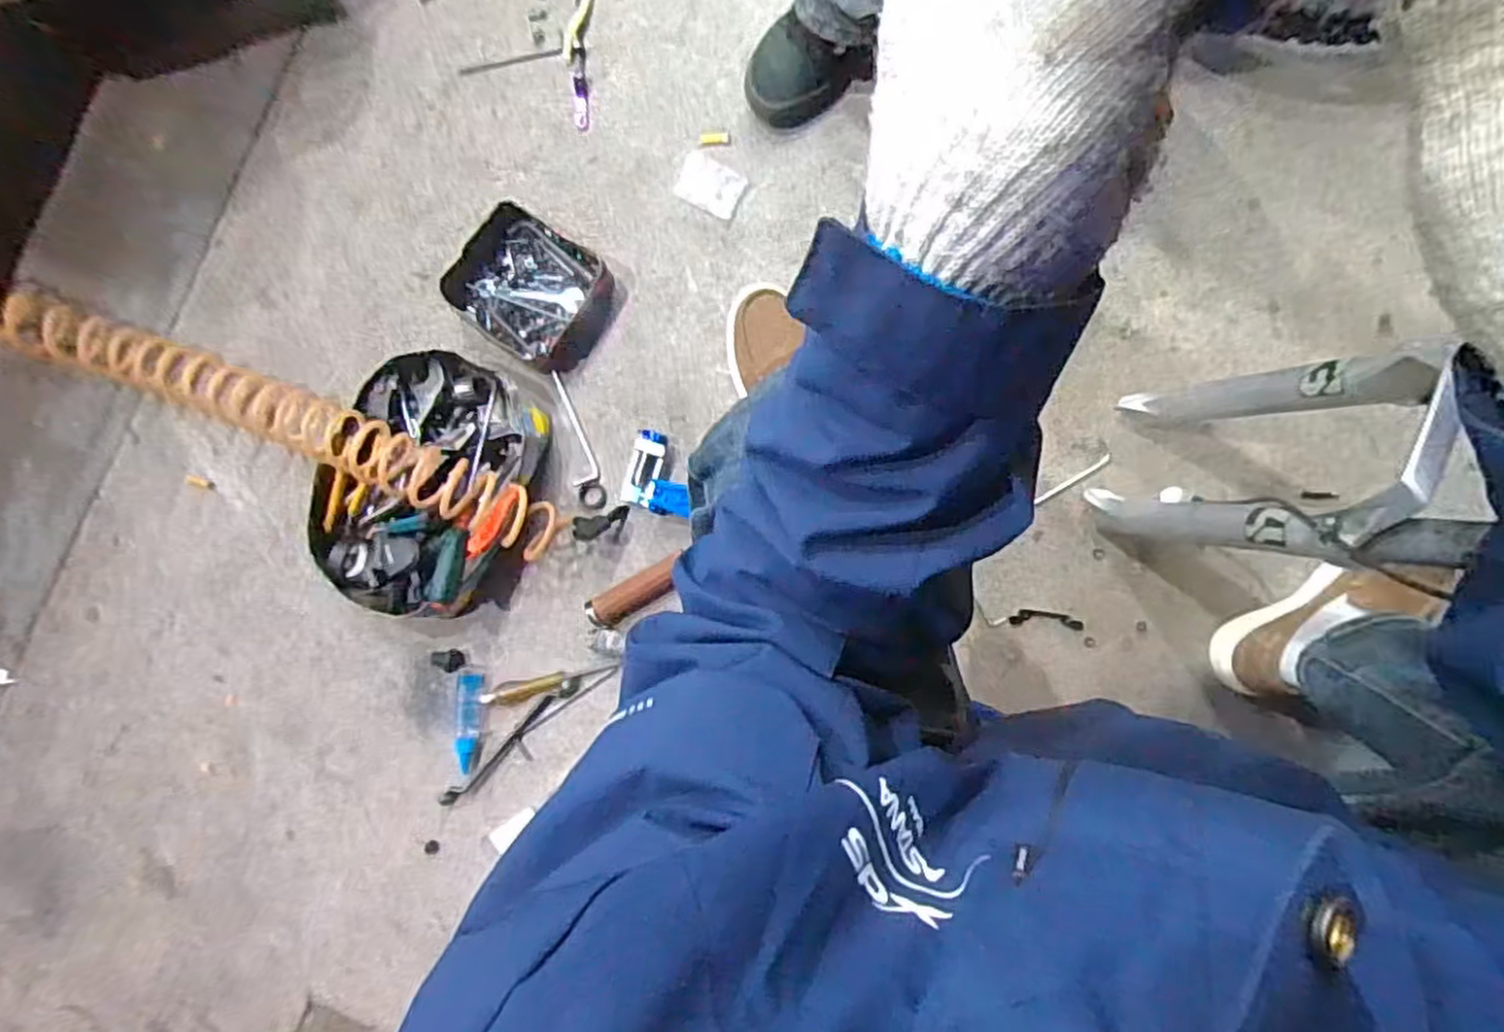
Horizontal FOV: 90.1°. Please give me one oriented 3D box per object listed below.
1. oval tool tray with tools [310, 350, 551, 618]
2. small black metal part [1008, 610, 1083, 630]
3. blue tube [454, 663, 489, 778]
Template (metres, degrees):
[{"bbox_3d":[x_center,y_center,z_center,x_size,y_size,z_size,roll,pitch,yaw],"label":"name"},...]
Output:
[{"bbox_3d":[-0.390,-0.033,0.917,0.232,0.083,0.313,17,90,4],"label":"oval tool tray with tools"},{"bbox_3d":[0.363,0.128,0.925,0.089,0.004,0.020,5,89,4],"label":"small black metal part"},{"bbox_3d":[-0.359,0.254,0.947,0.034,0.026,0.128,5,89,4],"label":"blue tube"}]

